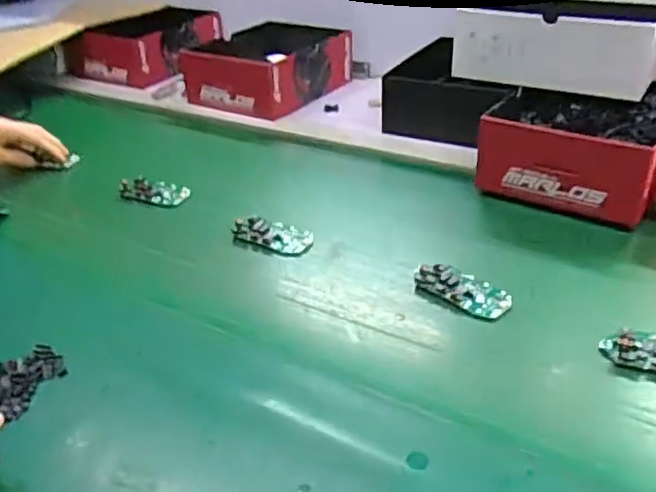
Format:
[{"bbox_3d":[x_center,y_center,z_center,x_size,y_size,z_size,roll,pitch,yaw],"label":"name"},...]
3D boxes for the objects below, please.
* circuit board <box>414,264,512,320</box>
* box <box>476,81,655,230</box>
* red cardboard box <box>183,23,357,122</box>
[{"bbox_3d":[0.128,0.041,0.613,0.094,0.013,0.041,25,43,36],"label":"circuit board"},{"bbox_3d":[0.313,-0.130,0.783,0.192,0.096,0.236,18,39,30],"label":"box"},{"bbox_3d":[-0.098,-0.306,1.096,0.204,0.088,0.232,16,37,29],"label":"red cardboard box"}]

